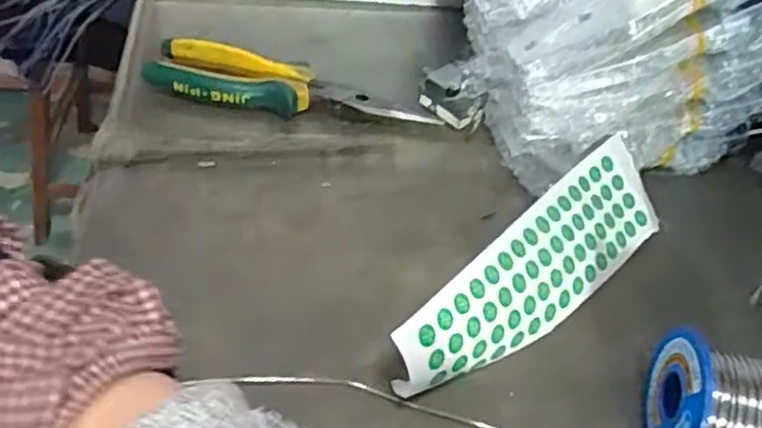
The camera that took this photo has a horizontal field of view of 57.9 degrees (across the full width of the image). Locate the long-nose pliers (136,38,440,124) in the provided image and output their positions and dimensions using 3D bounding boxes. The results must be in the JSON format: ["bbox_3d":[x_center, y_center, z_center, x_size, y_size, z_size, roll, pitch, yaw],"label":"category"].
[{"bbox_3d":[-0.060,-0.089,0.476,0.194,0.022,0.052,7,46,-1],"label":"long-nose pliers"}]

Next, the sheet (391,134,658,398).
[{"bbox_3d":[0.086,0.029,0.367,0.209,0.016,0.059,-35,97,-37],"label":"sheet"}]

